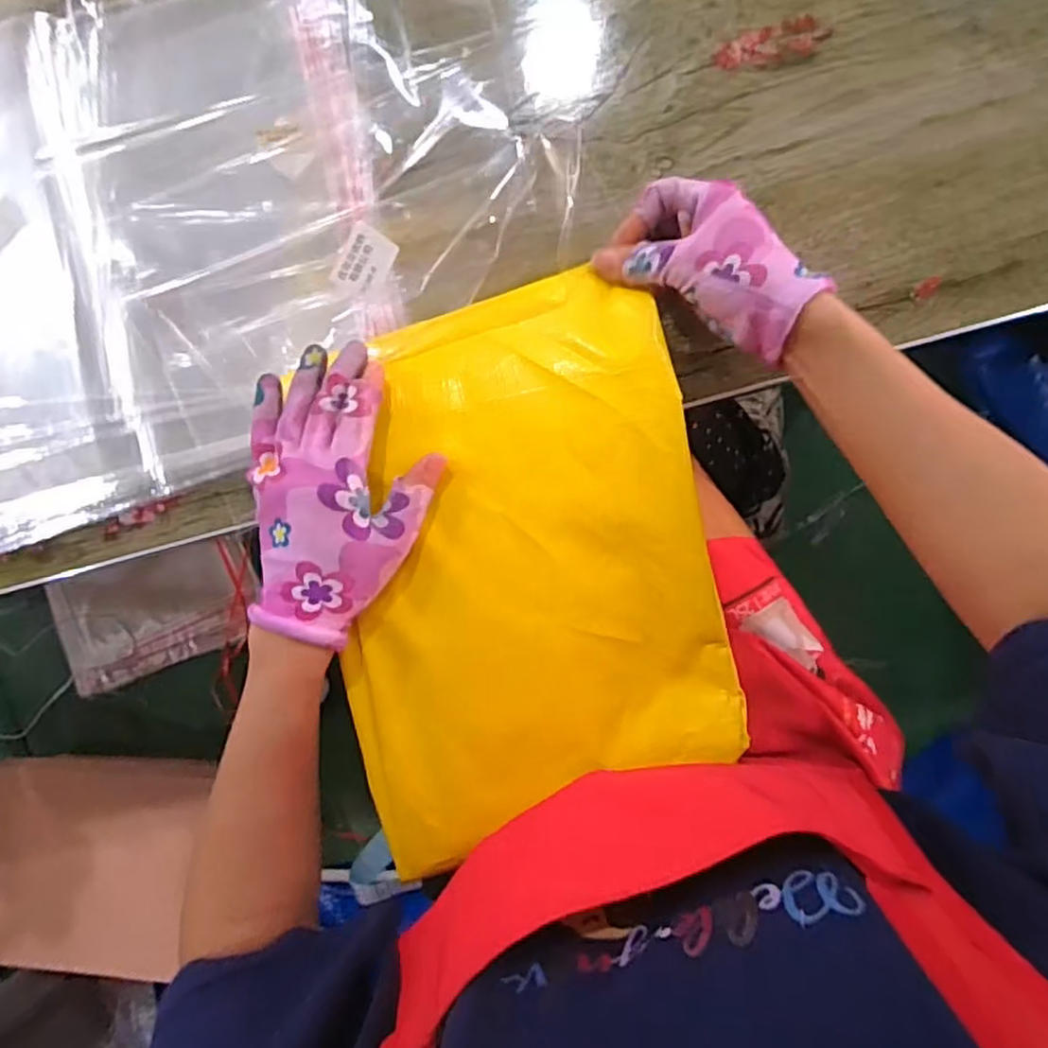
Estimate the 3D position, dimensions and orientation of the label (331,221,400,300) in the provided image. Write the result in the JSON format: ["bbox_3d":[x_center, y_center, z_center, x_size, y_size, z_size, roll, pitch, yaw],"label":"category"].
[{"bbox_3d":[-0.092,-0.152,0.394,0.029,0.004,0.036,27,103,-5],"label":"label"}]

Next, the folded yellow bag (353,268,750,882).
[{"bbox_3d":[-0.002,0.024,0.404,0.219,0.038,0.310,-12,86,8],"label":"folded yellow bag"}]

